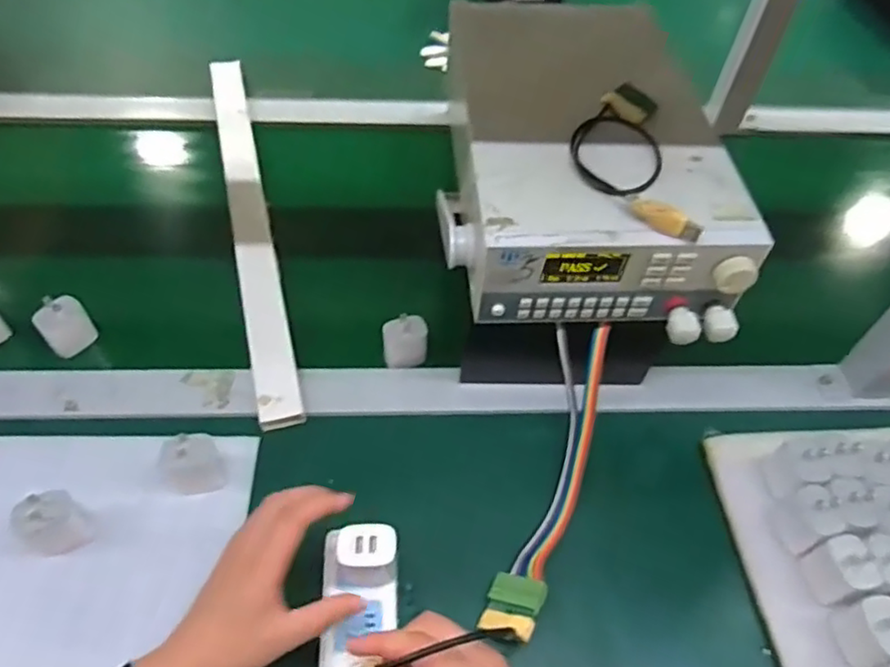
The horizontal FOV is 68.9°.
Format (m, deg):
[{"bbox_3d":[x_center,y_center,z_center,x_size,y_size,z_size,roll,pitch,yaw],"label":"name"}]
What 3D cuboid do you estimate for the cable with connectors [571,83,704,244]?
[{"bbox_3d":[0.143,-0.141,0.517,0.081,0.014,0.175,1,53,-2],"label":"cable with connectors"}]

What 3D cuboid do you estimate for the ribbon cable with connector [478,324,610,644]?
[{"bbox_3d":[0.087,0.118,0.536,0.054,0.063,0.251,18,72,11],"label":"ribbon cable with connector"}]

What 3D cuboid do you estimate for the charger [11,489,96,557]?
[{"bbox_3d":[-0.298,0.147,0.497,0.039,0.053,0.042,29,57,18],"label":"charger"}]

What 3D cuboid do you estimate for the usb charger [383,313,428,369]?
[{"bbox_3d":[-0.038,0.008,0.636,0.042,0.054,0.027,-4,53,-6],"label":"usb charger"}]

